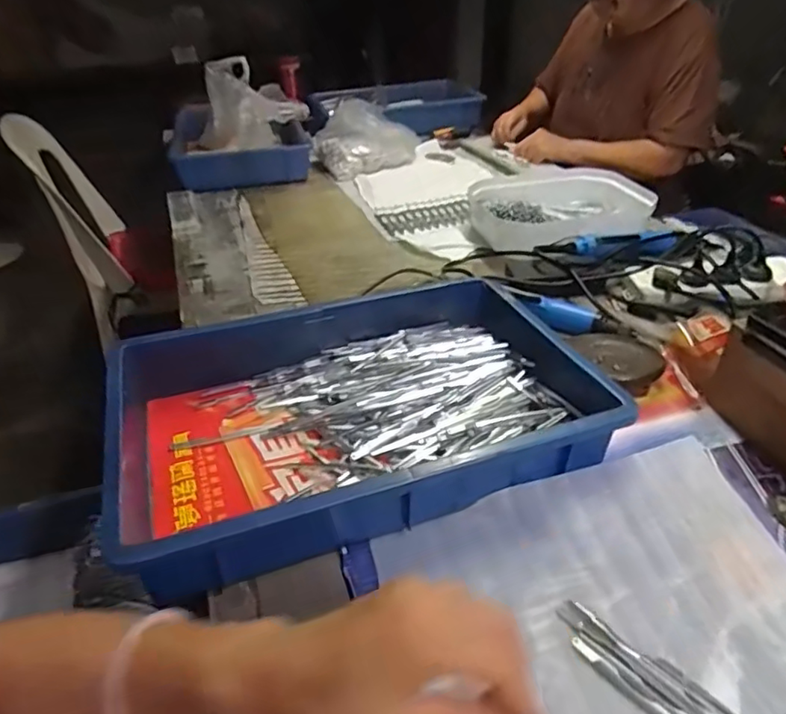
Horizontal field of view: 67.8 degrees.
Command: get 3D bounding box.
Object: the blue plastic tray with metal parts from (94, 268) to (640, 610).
[{"bbox_3d":[-0.028,0.047,0.564,0.425,0.074,0.284,-11,35,-18],"label":"blue plastic tray with metal parts"}]

